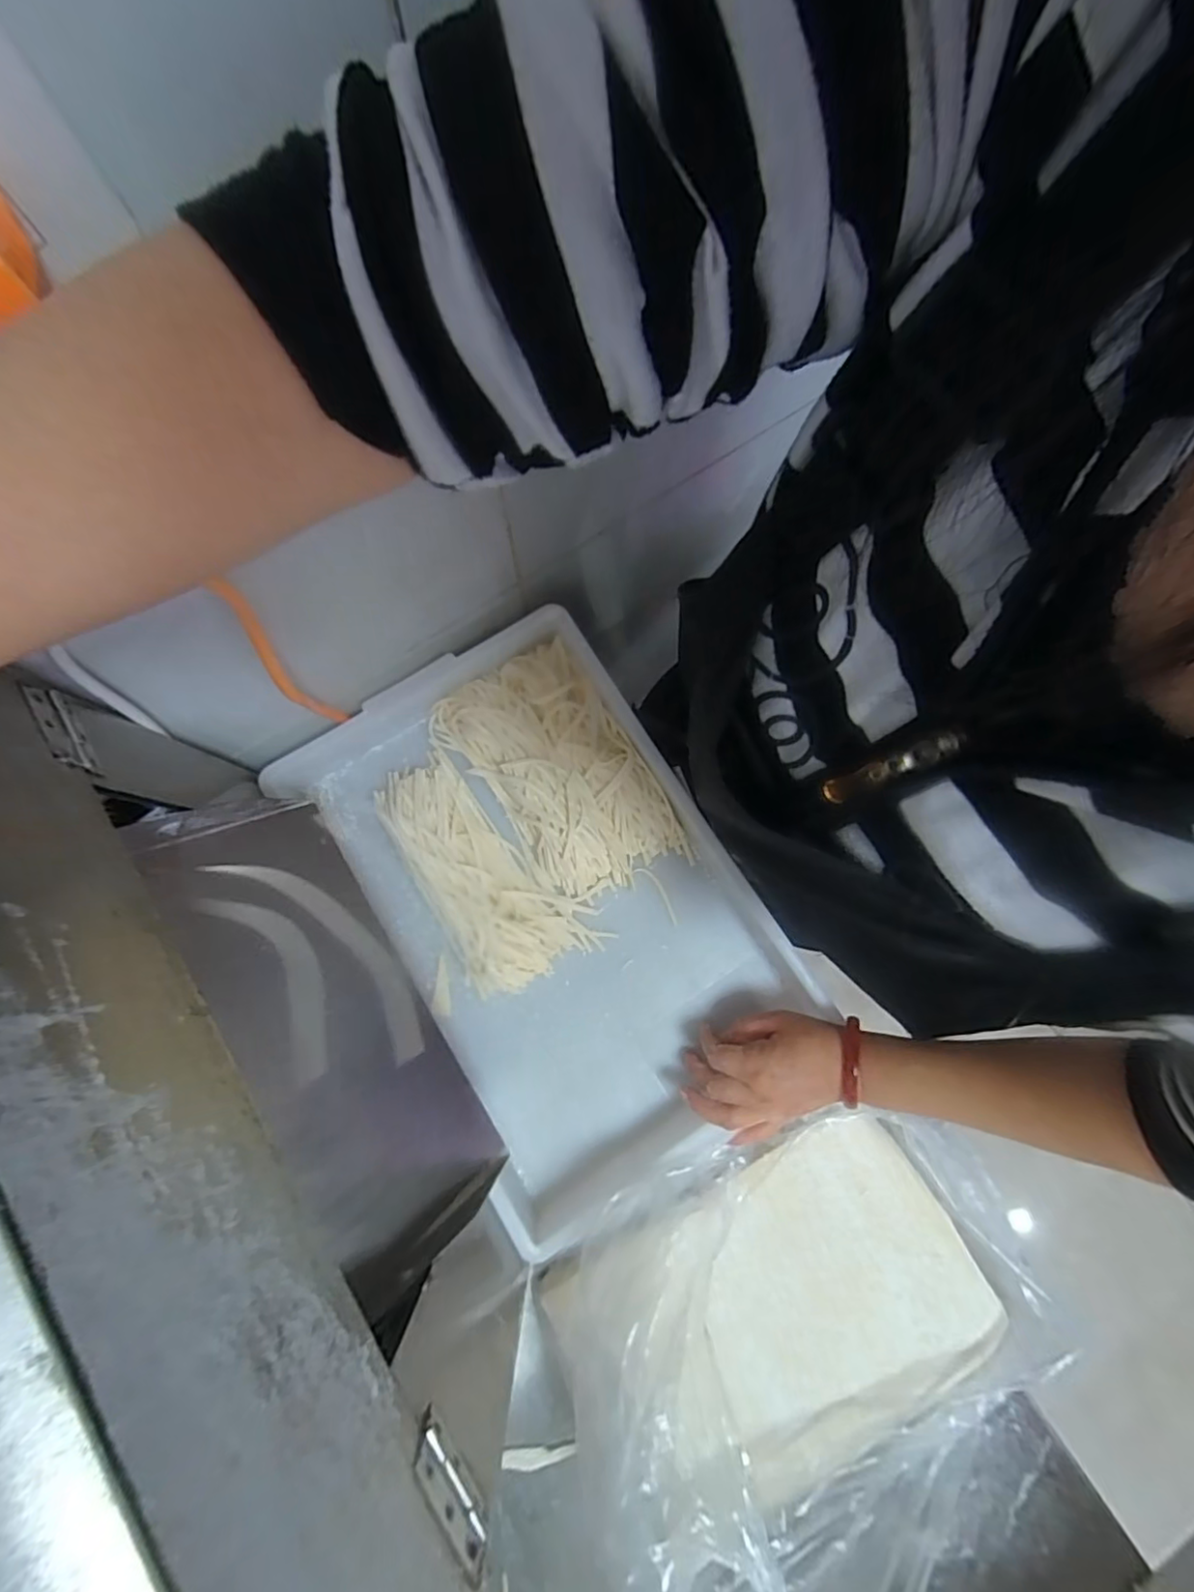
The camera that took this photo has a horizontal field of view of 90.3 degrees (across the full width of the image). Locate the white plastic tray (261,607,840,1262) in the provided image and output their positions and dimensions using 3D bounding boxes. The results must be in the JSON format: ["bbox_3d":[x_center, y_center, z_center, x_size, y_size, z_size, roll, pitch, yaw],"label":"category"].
[{"bbox_3d":[-0.038,0.081,0.489,0.276,0.057,0.417,-32,81,-5],"label":"white plastic tray"}]

